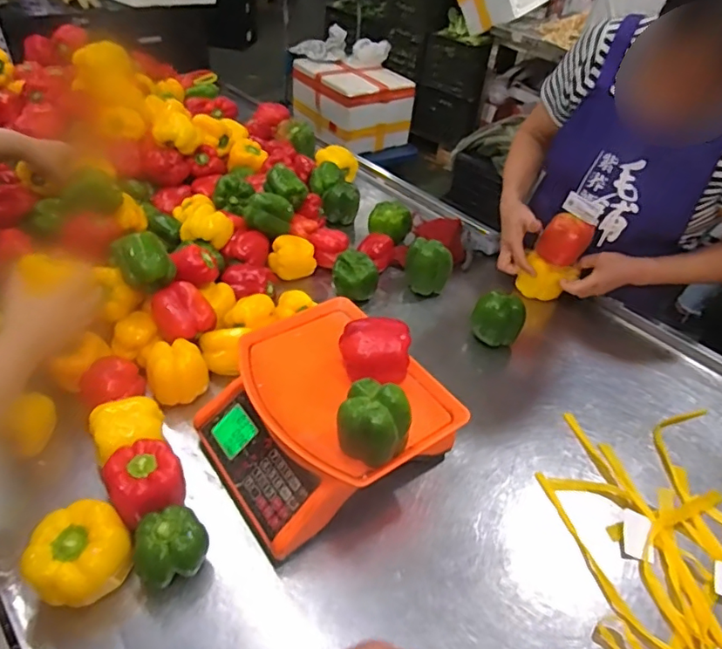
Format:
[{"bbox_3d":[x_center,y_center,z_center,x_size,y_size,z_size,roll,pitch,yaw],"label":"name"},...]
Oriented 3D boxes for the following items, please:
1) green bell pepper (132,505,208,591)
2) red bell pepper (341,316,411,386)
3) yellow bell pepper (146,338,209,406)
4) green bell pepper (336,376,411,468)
[{"bbox_3d":[-0.216,0.262,0.619,0.079,0.083,0.071,-14,46,-22],"label":"green bell pepper"},{"bbox_3d":[0.018,0.040,0.701,0.087,0.070,0.082,4,42,-4],"label":"red bell pepper"},{"bbox_3d":[-0.274,0.068,0.802,0.084,0.093,0.059,-13,43,-18],"label":"yellow bell pepper"},{"bbox_3d":[0.013,0.119,0.618,0.079,0.085,0.070,21,44,15],"label":"green bell pepper"}]

